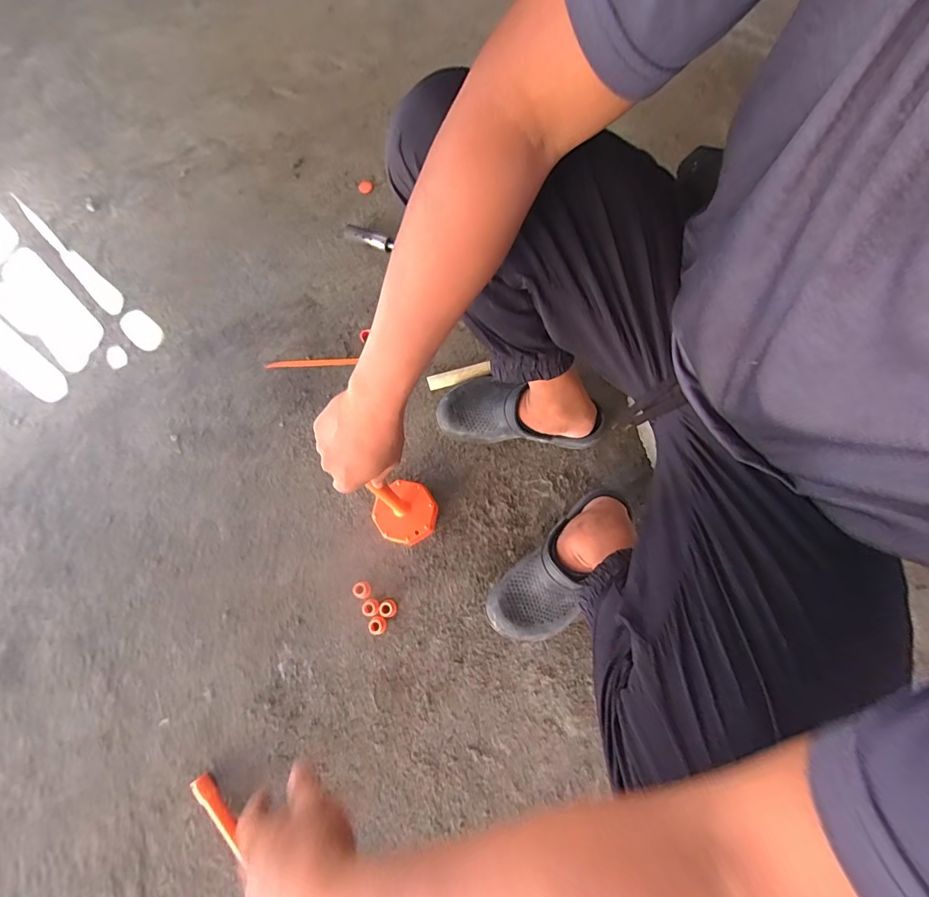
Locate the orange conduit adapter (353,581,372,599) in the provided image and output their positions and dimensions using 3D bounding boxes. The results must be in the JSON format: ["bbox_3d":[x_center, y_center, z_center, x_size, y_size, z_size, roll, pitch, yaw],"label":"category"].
[{"bbox_3d":[-0.168,0.232,0.719,0.027,0.017,0.027,0,76,1],"label":"orange conduit adapter"}]

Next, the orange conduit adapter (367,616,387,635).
[{"bbox_3d":[-0.141,0.286,0.711,0.028,0.019,0.028,0,76,1],"label":"orange conduit adapter"}]

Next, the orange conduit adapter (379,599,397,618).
[{"bbox_3d":[-0.124,0.262,0.717,0.027,0.018,0.028,0,76,1],"label":"orange conduit adapter"}]

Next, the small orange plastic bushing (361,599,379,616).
[{"bbox_3d":[-0.152,0.258,0.712,0.027,0.017,0.026,0,76,1],"label":"small orange plastic bushing"}]

